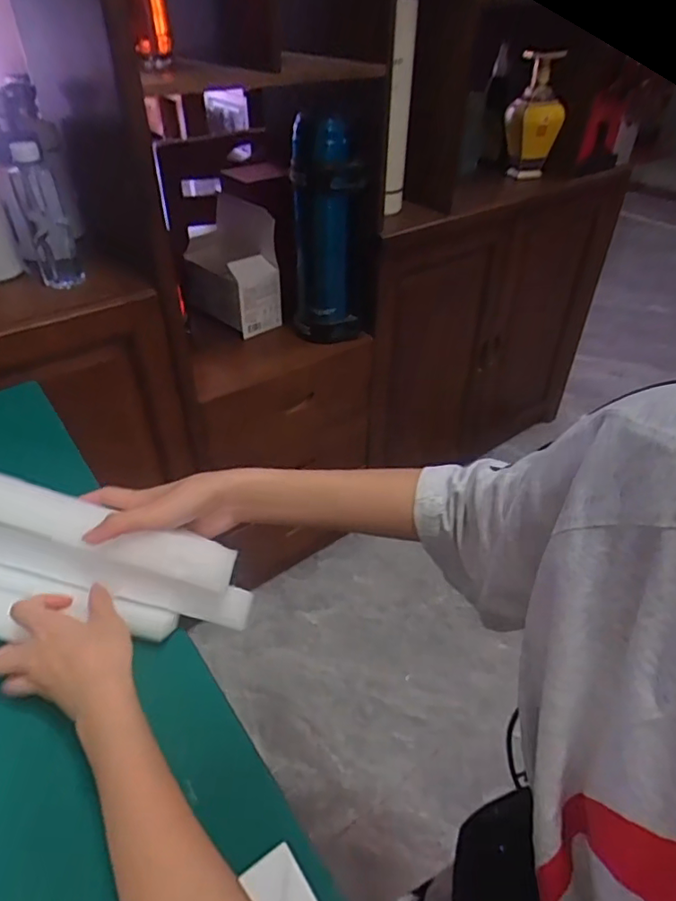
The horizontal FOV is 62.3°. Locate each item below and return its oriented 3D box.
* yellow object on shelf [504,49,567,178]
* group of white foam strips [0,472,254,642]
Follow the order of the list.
[{"bbox_3d":[0.426,-0.723,1.213,0.117,0.230,0.094,12,41,11],"label":"yellow object on shelf"},{"bbox_3d":[-0.258,0.073,0.429,0.373,0.083,0.095,7,40,5],"label":"group of white foam strips"}]

